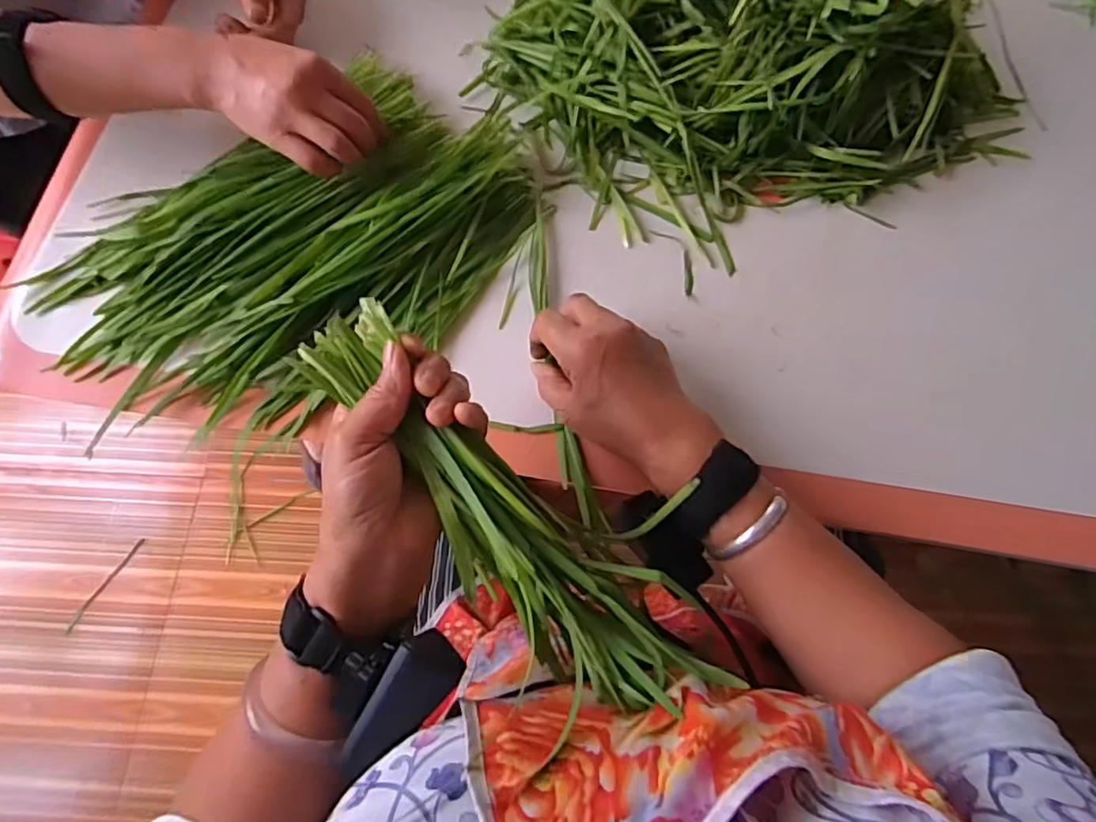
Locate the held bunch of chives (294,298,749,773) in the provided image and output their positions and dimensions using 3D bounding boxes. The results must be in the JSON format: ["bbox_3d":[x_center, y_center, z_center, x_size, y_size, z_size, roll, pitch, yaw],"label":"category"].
[{"bbox_3d":[-0.028,0.052,0.324,0.073,0.050,0.265,-43,83,-15],"label":"held bunch of chives"}]

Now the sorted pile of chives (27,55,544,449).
[{"bbox_3d":[-0.189,-0.132,0.475,0.356,0.041,0.244,-39,73,-14],"label":"sorted pile of chives"}]

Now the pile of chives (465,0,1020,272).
[{"bbox_3d":[0.174,-0.328,0.511,0.410,0.121,0.324,-23,70,-9],"label":"pile of chives"}]

